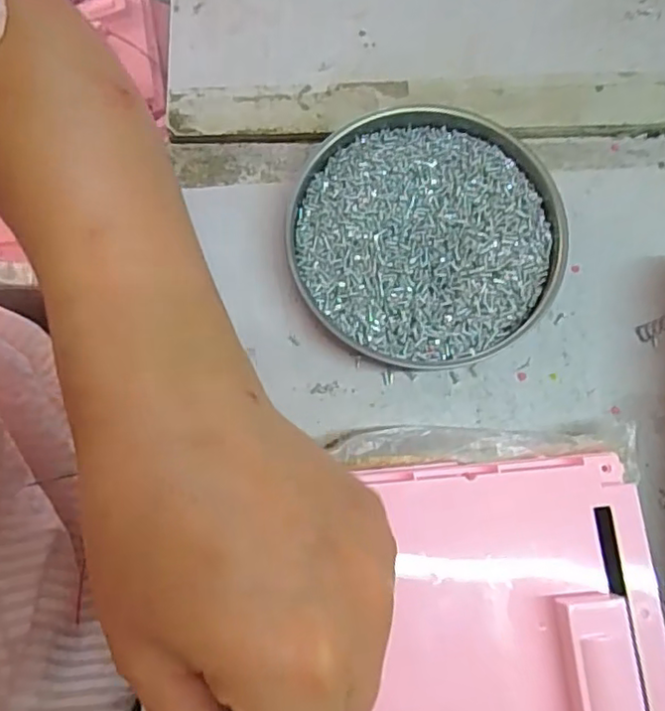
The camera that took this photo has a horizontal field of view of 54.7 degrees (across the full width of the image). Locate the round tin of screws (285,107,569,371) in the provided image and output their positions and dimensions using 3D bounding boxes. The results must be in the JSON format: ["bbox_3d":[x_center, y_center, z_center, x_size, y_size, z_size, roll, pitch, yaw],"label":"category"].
[{"bbox_3d":[0.049,-0.060,0.331,0.138,0.020,0.130,0,77,1],"label":"round tin of screws"}]

